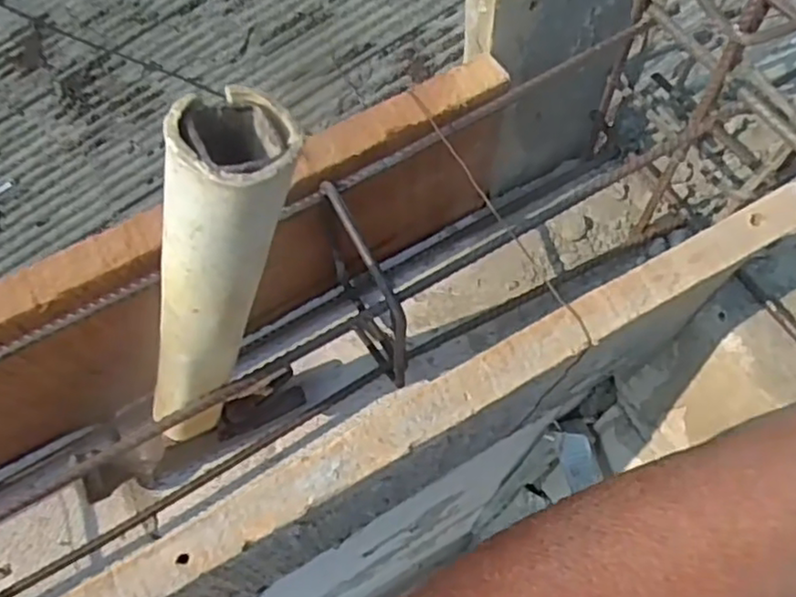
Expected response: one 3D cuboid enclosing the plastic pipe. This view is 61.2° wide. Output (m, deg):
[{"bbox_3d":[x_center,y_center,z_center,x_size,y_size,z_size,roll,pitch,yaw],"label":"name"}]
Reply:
[{"bbox_3d":[-0.065,0.008,0.223,0.028,0.185,0.026,-4,62,-22],"label":"plastic pipe"}]

